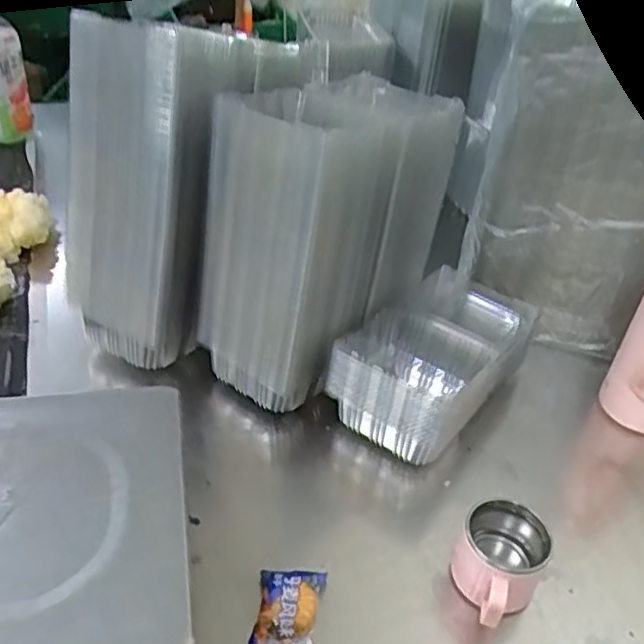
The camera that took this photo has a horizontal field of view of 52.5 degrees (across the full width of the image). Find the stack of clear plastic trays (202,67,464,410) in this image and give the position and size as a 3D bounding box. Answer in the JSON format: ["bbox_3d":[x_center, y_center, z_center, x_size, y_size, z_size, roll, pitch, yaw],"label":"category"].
[{"bbox_3d":[0.008,-0.097,0.665,0.147,0.269,0.248,26,40,23],"label":"stack of clear plastic trays"}]

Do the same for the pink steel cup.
[{"bbox_3d":[0.133,0.189,0.503,0.065,0.072,0.077,28,41,26],"label":"pink steel cup"}]

